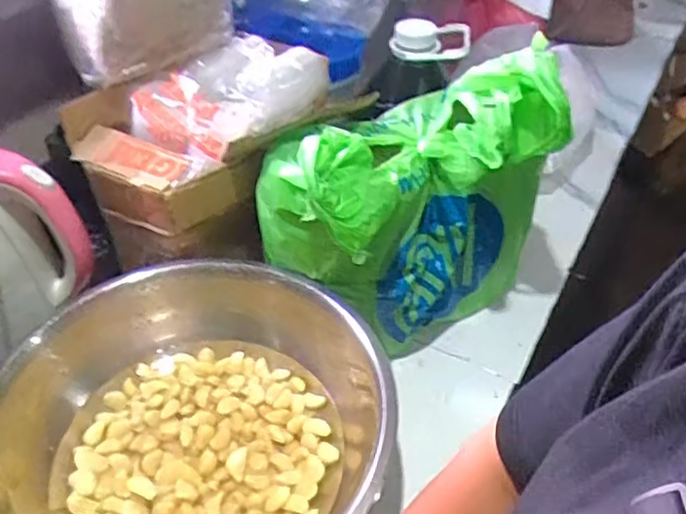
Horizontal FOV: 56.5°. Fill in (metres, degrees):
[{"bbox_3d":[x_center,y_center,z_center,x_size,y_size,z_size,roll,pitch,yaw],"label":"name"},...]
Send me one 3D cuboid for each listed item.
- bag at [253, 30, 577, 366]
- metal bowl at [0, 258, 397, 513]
[{"bbox_3d":[0.070,-0.042,0.685,0.292,0.288,0.166,-23,48,-23],"label":"bag"},{"bbox_3d":[-0.140,0.161,0.592,0.352,0.110,0.330,-32,52,-29],"label":"metal bowl"}]

